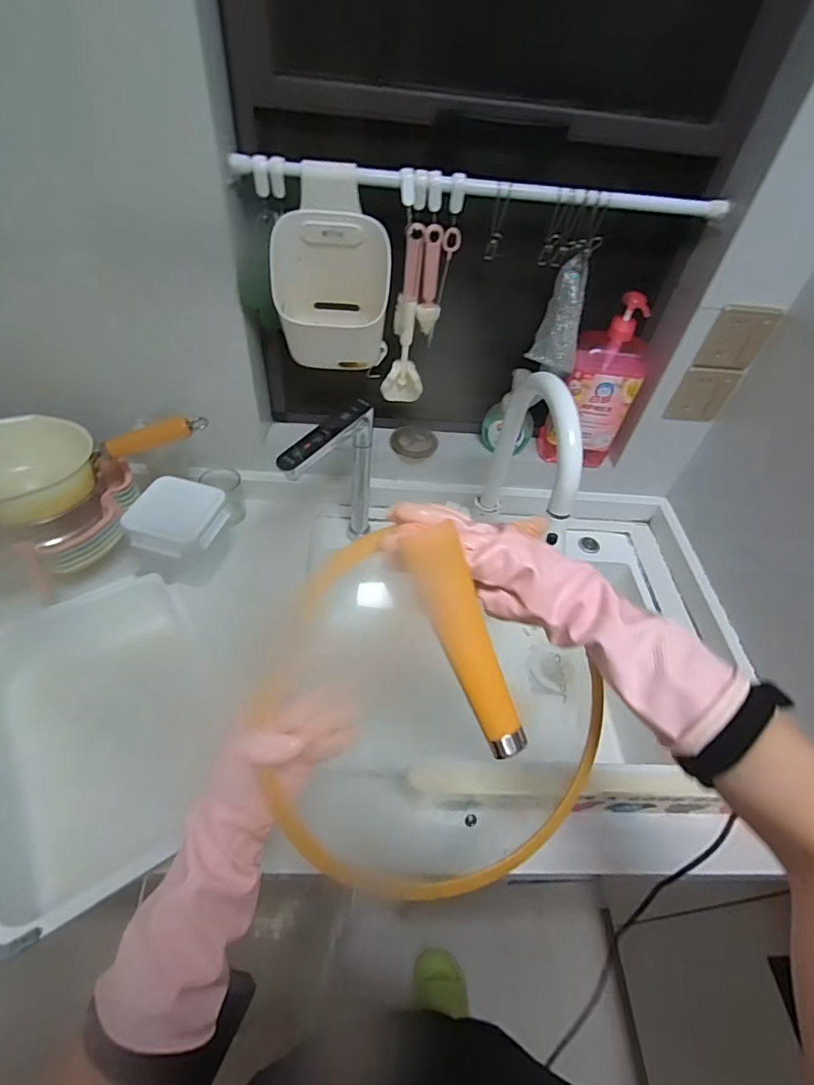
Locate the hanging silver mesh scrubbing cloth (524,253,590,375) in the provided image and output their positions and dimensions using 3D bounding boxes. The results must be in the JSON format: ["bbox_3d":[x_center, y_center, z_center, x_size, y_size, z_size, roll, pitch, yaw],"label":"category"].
[{"bbox_3d":[0.231,-0.327,0.717,0.065,0.142,0.045,28,52,16],"label":"hanging silver mesh scrubbing cloth"}]

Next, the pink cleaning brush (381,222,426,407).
[{"bbox_3d":[0.000,-0.321,0.732,0.057,0.260,0.028,-19,54,-21],"label":"pink cleaning brush"}]

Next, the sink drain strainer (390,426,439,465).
[{"bbox_3d":[0.012,-0.176,0.886,0.078,0.027,0.073,-2,50,-8],"label":"sink drain strainer"}]

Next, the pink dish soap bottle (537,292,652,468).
[{"bbox_3d":[0.305,-0.256,0.808,0.135,0.284,0.090,7,49,-1],"label":"pink dish soap bottle"}]

